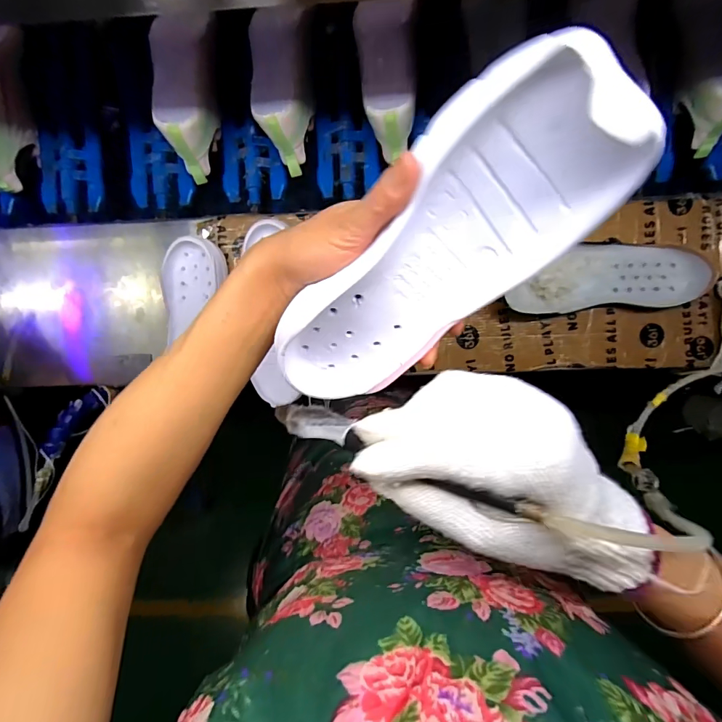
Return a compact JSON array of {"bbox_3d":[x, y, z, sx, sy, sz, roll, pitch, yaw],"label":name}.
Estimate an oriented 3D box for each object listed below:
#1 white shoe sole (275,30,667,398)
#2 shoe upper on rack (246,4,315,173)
[{"bbox_3d":[0.036,-0.049,0.235,0.093,0.048,0.237,31,126,-22],"label":"white shoe sole"},{"bbox_3d":[-0.100,-0.364,0.544,0.076,0.087,0.195,-2,93,3],"label":"shoe upper on rack"}]

